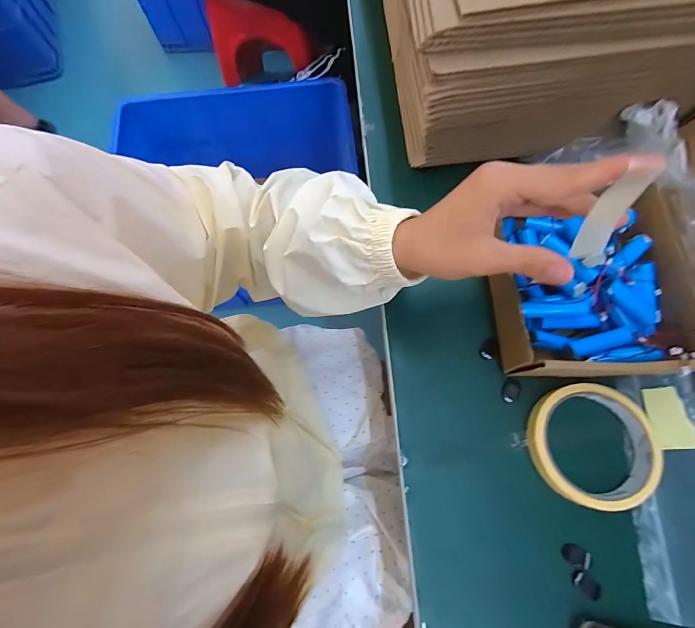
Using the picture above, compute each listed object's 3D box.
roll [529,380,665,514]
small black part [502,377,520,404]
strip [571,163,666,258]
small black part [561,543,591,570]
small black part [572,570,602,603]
[{"bbox_3d":[0.194,0.104,0.285,0.090,0.018,0.092,0,74,1],"label":"roll"},{"bbox_3d":[0.142,0.067,0.308,0.013,0.004,0.021,29,76,9],"label":"small black part"},{"bbox_3d":[0.151,-0.057,0.206,0.018,0.062,0.006,14,51,5],"label":"strip"},{"bbox_3d":[0.174,0.186,0.272,0.019,0.004,0.016,34,77,10],"label":"small black part"},{"bbox_3d":[0.177,0.200,0.261,0.015,0.004,0.020,-40,77,-10],"label":"small black part"}]

